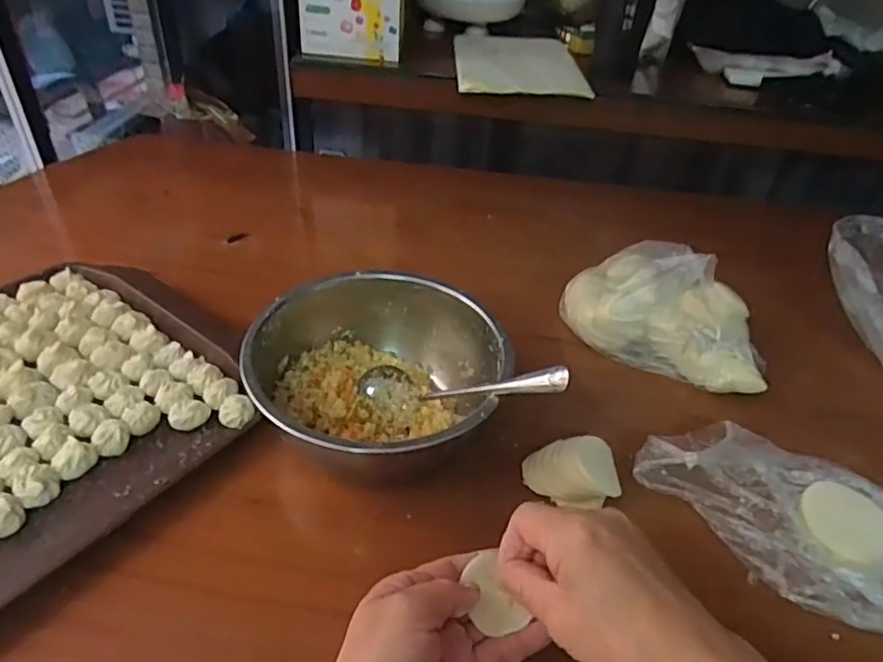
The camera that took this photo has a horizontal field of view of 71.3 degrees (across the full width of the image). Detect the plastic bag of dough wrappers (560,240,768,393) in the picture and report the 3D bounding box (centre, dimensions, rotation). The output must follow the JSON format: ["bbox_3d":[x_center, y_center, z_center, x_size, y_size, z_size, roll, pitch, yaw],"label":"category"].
[{"bbox_3d":[0.211,-0.029,0.566,0.185,0.085,0.117,19,41,16],"label":"plastic bag of dough wrappers"}]

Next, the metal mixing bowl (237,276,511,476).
[{"bbox_3d":[-0.047,0.033,0.468,0.179,0.077,0.163,3,39,-3],"label":"metal mixing bowl"}]

